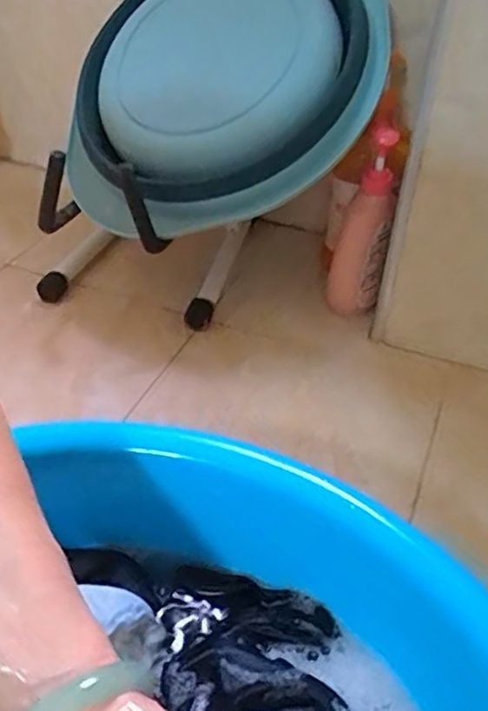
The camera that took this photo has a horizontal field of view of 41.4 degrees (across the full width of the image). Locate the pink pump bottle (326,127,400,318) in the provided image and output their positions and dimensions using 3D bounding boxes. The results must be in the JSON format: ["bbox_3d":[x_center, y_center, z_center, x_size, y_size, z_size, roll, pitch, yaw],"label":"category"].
[{"bbox_3d":[0.142,-0.151,0.782,0.066,0.228,0.073,11,40,11],"label":"pink pump bottle"}]

